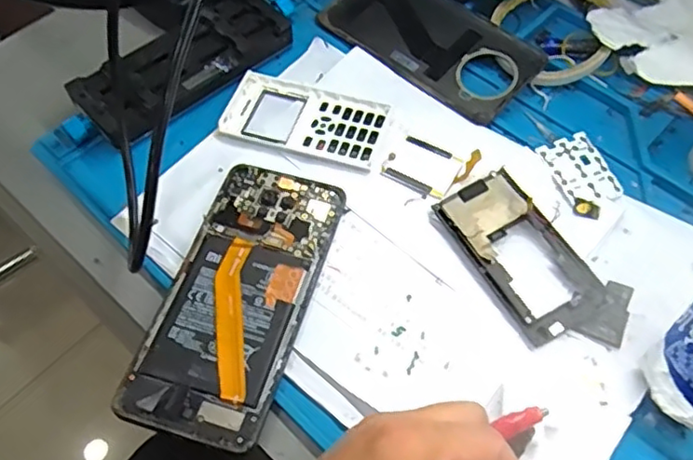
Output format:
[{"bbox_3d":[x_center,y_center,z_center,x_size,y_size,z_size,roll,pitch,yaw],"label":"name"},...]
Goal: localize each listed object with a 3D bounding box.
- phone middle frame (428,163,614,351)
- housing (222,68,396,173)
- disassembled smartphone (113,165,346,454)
[{"bbox_3d":[0.098,0.012,0.350,0.053,0.010,0.100,-26,61,-14],"label":"phone middle frame"},{"bbox_3d":[-0.026,-0.075,0.411,0.104,0.009,0.056,15,60,11],"label":"housing"},{"bbox_3d":[-0.058,0.034,0.342,0.073,0.013,0.163,14,59,10],"label":"disassembled smartphone"}]

